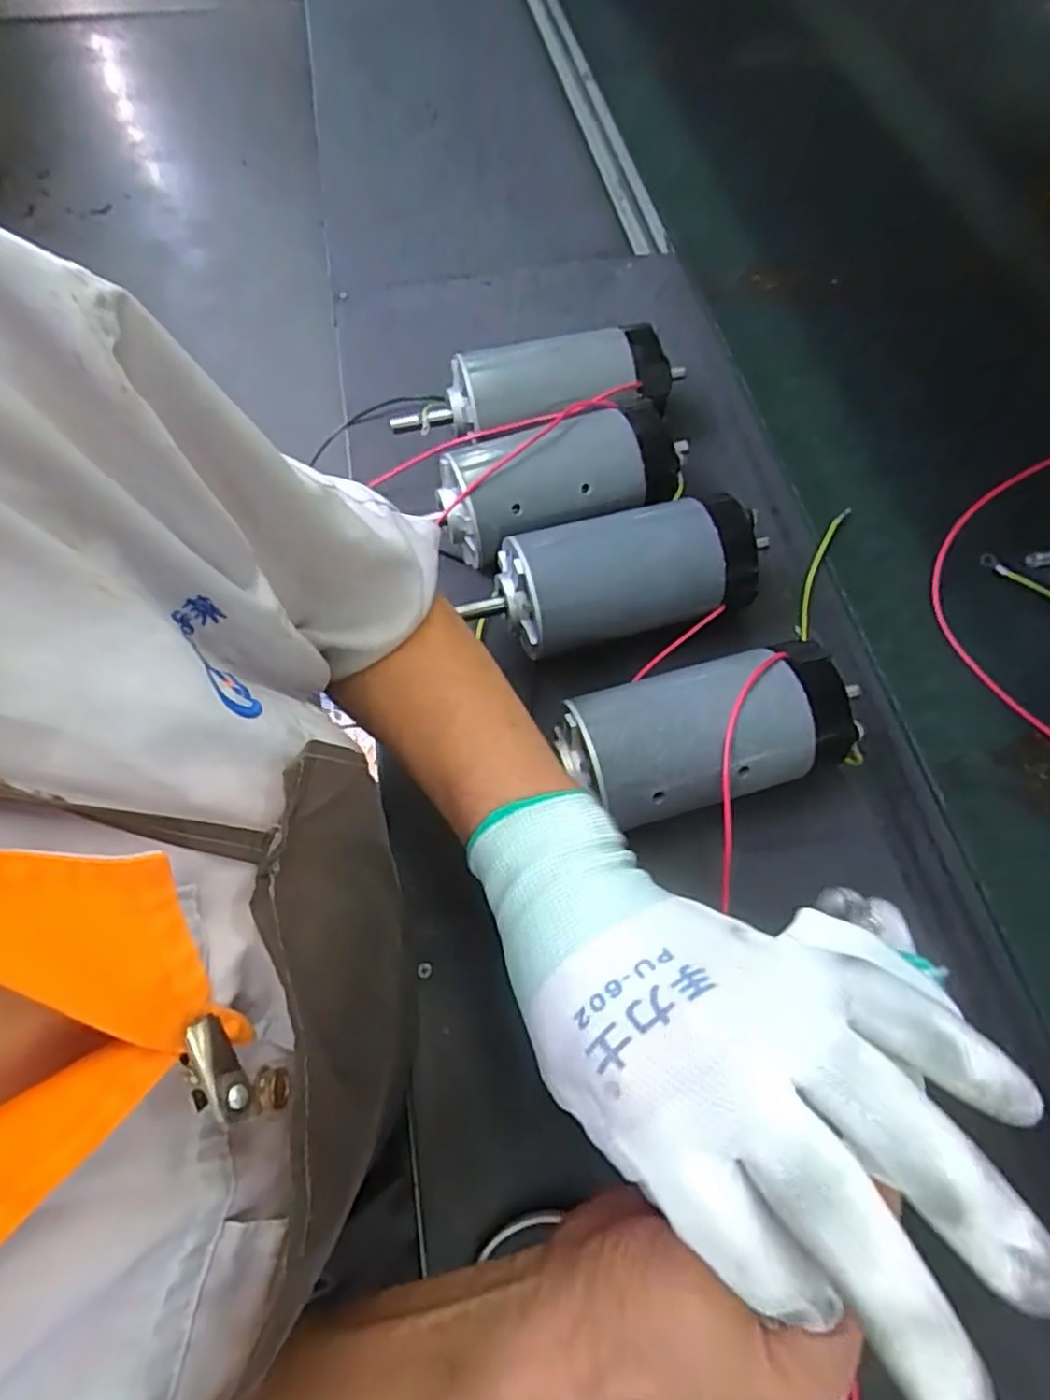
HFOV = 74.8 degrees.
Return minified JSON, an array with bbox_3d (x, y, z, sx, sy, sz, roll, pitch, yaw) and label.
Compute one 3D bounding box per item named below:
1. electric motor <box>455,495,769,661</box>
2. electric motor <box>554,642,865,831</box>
[{"bbox_3d":[0.062,-0.080,0.446,0.180,0.074,0.073,-12,64,-7],"label":"electric motor"},{"bbox_3d":[0.103,0.023,0.403,0.168,0.076,0.077,-16,64,-9],"label":"electric motor"}]

